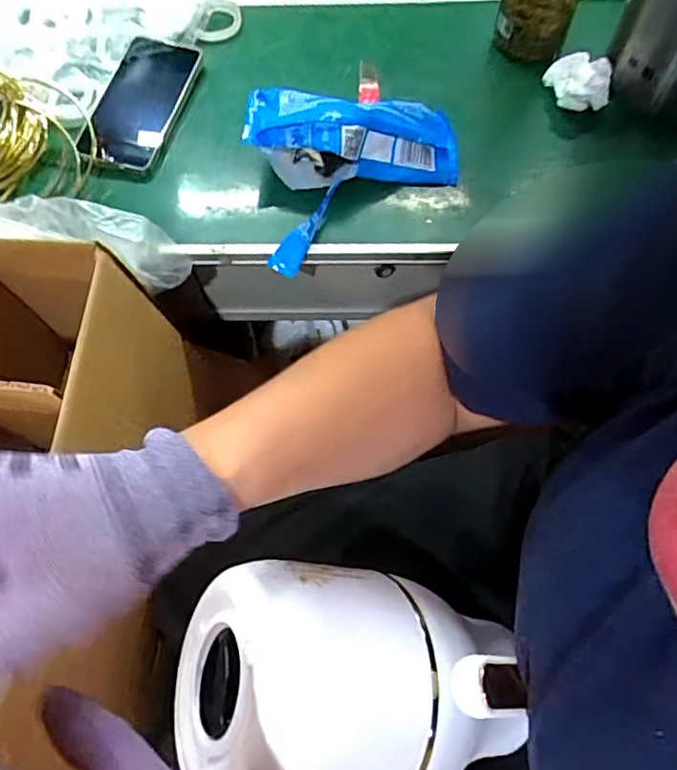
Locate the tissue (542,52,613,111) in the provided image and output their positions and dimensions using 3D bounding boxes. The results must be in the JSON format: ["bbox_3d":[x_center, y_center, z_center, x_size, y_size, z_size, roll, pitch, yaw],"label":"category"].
[{"bbox_3d":[0.235,-0.301,0.574,0.053,0.034,0.056,2,65,2],"label":"tissue"}]

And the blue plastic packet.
[{"bbox_3d":[0.013,-0.190,0.523,0.191,0.063,0.155,0,65,1],"label":"blue plastic packet"}]

